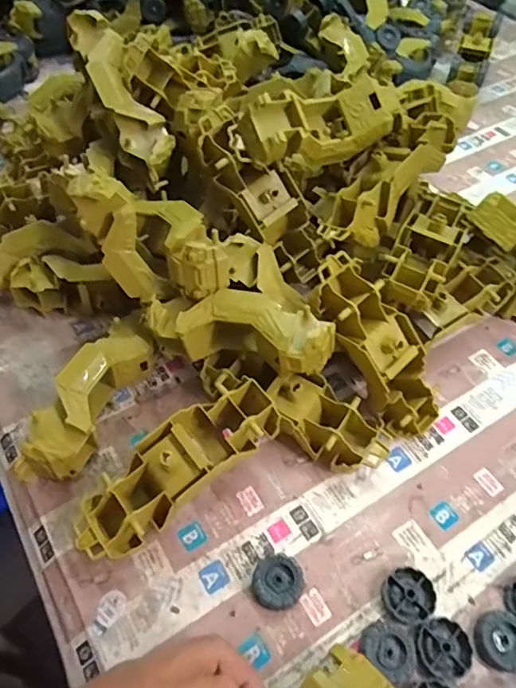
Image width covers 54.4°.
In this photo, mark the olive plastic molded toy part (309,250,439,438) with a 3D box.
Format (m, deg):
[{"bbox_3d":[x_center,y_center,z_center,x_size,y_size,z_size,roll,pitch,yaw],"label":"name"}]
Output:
[{"bbox_3d":[0.103,0.005,0.444,0.062,0.048,0.178,-37,101,-27],"label":"olive plastic molded toy part"}]

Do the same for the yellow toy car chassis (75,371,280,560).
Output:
[{"bbox_3d":[-0.066,0.094,0.400,0.178,0.055,0.074,-39,65,-12],"label":"yellow toy car chassis"}]

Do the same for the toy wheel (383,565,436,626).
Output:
[{"bbox_3d":[0.114,0.190,0.379,0.037,0.012,0.037,2,56,-3],"label":"toy wheel"}]

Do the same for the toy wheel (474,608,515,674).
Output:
[{"bbox_3d":[0.179,0.217,0.367,0.036,0.012,0.038,2,56,-3],"label":"toy wheel"}]

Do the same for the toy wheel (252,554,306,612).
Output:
[{"bbox_3d":[0.015,0.182,0.383,0.037,0.014,0.039,2,56,-3],"label":"toy wheel"}]

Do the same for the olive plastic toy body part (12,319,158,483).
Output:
[{"bbox_3d":[-0.149,0.051,0.443,0.054,0.060,0.162,22,57,11],"label":"olive plastic toy body part"}]

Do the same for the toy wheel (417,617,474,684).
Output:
[{"bbox_3d":[0.134,0.220,0.362,0.037,0.010,0.037,2,56,-3],"label":"toy wheel"}]

